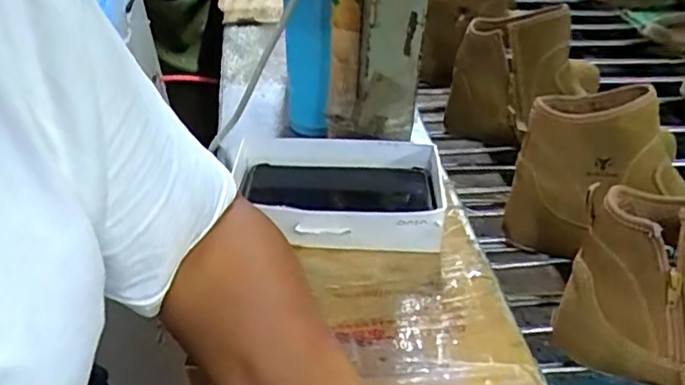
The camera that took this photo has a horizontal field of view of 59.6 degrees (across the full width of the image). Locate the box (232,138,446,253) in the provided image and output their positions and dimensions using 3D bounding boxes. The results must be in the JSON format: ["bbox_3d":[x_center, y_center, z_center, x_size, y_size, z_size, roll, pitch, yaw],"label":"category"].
[{"bbox_3d":[-0.007,0.002,0.546,0.190,0.059,0.117,3,36,2],"label":"box"}]

